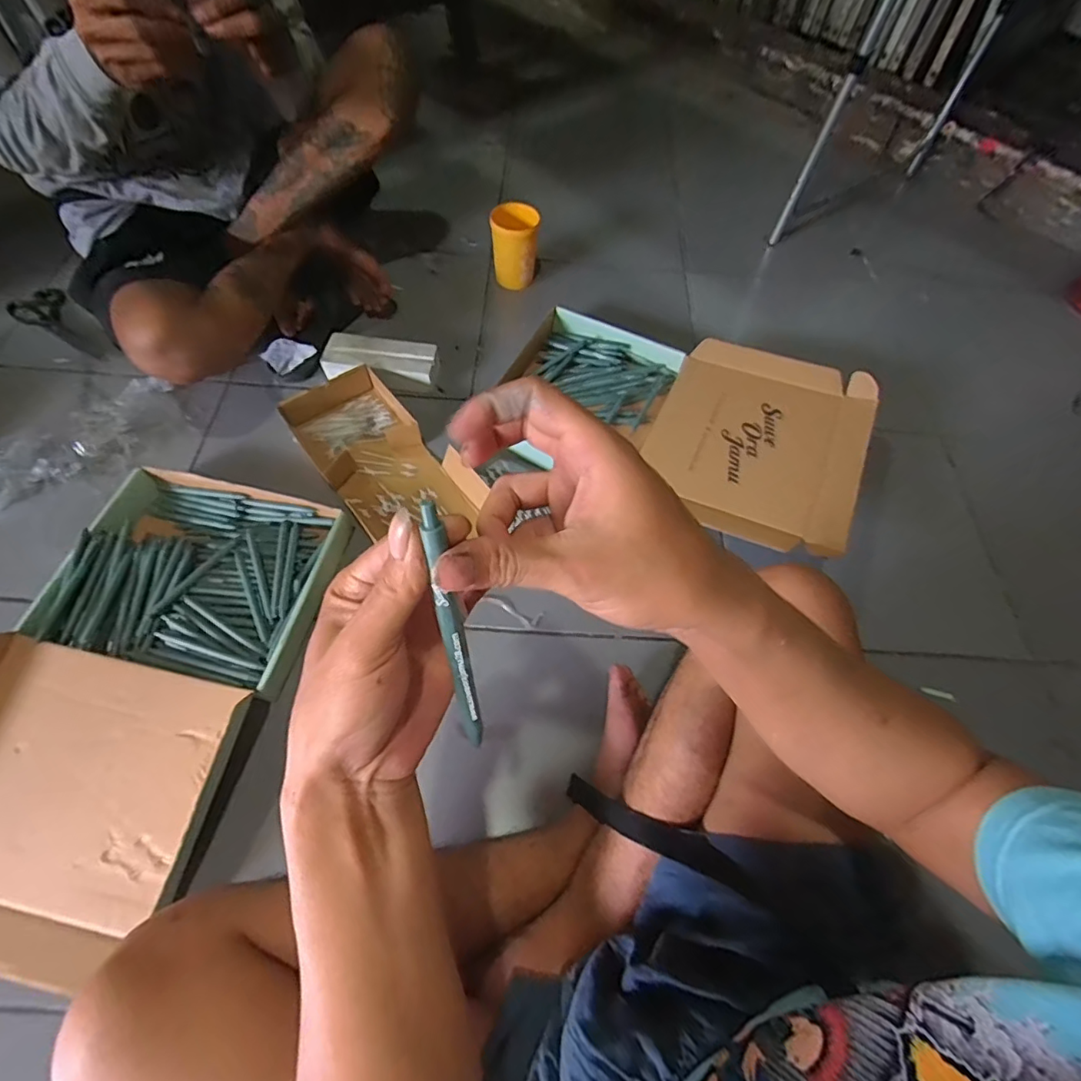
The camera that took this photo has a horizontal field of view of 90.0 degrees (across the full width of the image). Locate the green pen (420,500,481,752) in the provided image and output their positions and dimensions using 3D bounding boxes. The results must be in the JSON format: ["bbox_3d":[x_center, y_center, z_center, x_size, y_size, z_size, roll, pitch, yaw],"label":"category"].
[{"bbox_3d":[-0.037,0.043,0.237,0.008,0.133,0.006,-11,31,-10],"label":"green pen"}]

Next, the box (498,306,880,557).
[{"bbox_3d":[0.215,-0.195,0.861,0.559,0.087,0.359,27,62,12],"label":"box"}]

